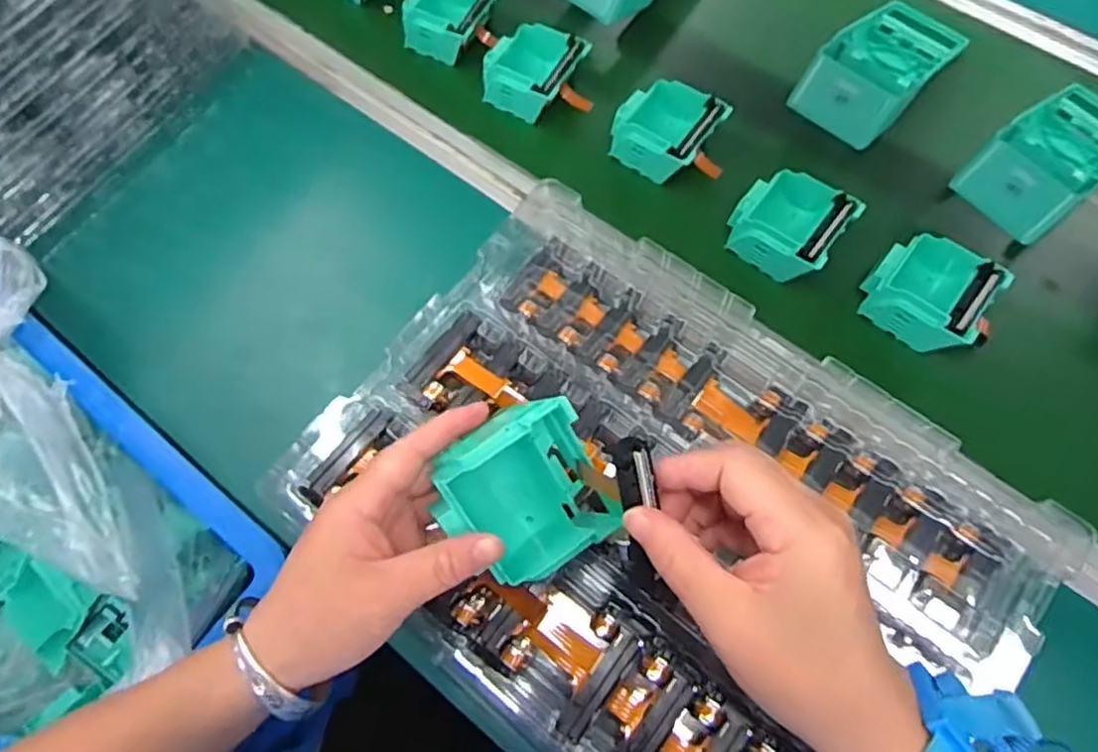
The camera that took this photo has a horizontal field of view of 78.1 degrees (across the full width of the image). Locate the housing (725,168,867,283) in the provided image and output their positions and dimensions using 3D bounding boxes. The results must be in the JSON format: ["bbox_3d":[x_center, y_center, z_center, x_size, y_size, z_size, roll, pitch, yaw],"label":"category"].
[{"bbox_3d":[0.189,-0.117,0.538,0.081,0.044,0.077,35,73,15],"label":"housing"}]

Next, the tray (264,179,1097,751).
[{"bbox_3d":[0.065,0.080,0.395,0.381,0.037,0.271,37,74,16],"label":"tray"}]

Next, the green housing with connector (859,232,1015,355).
[{"bbox_3d":[0.287,-0.056,0.514,0.091,0.053,0.085,38,74,16],"label":"green housing with connector"}]

